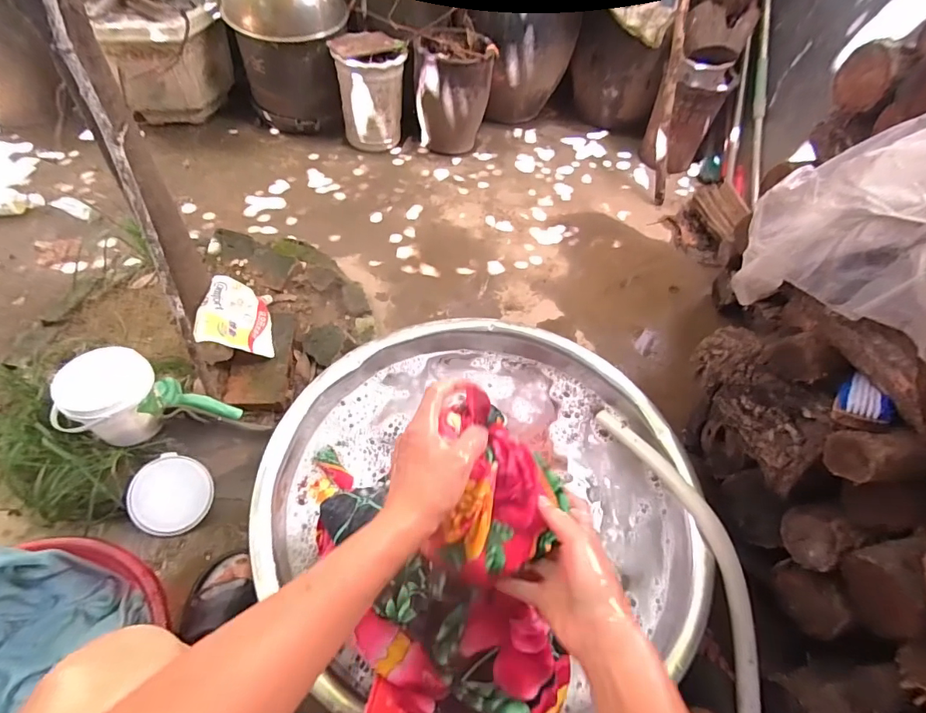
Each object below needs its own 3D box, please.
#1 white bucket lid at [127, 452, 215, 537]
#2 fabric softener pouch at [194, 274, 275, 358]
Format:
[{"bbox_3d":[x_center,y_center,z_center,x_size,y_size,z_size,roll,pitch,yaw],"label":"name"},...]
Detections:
[{"bbox_3d":[-0.490,0.234,0.774,0.121,0.013,0.125,1,88,-25],"label":"white bucket lid"},{"bbox_3d":[-0.463,-0.082,0.938,0.140,0.025,0.179,19,44,-46],"label":"fabric softener pouch"}]

